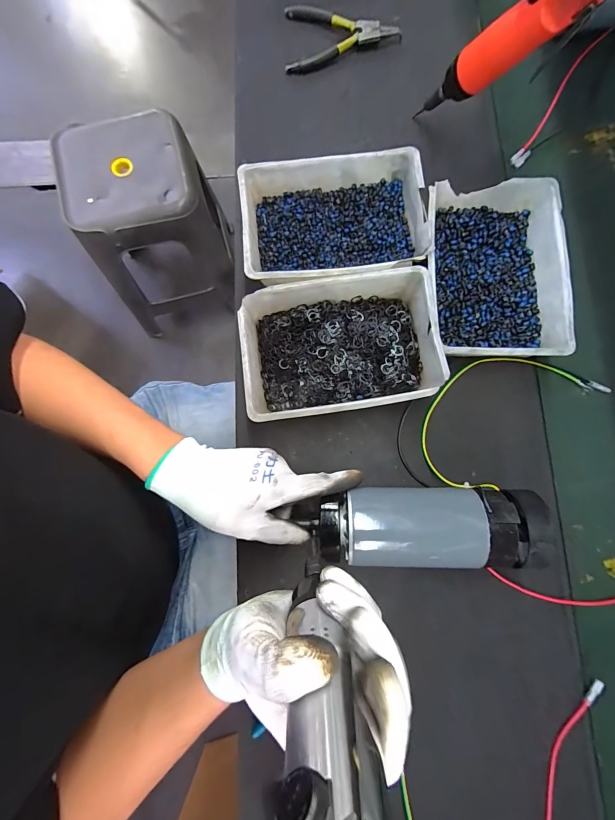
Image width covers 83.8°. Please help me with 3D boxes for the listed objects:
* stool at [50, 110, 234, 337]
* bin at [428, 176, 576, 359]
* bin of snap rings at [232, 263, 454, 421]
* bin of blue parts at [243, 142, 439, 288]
[{"bbox_3d":[-0.423,-0.483,1.044,0.351,0.575,0.308,-18,81,-5],"label":"stool"},{"bbox_3d":[0.205,-0.151,0.392,0.146,0.063,0.203,1,80,-2],"label":"bin"},{"bbox_3d":[0.033,-0.066,0.376,0.201,0.060,0.141,-8,80,-3],"label":"bin of snap rings"},{"bbox_3d":[0.029,-0.215,0.399,0.201,0.044,0.149,-6,80,-3],"label":"bin of blue parts"}]

